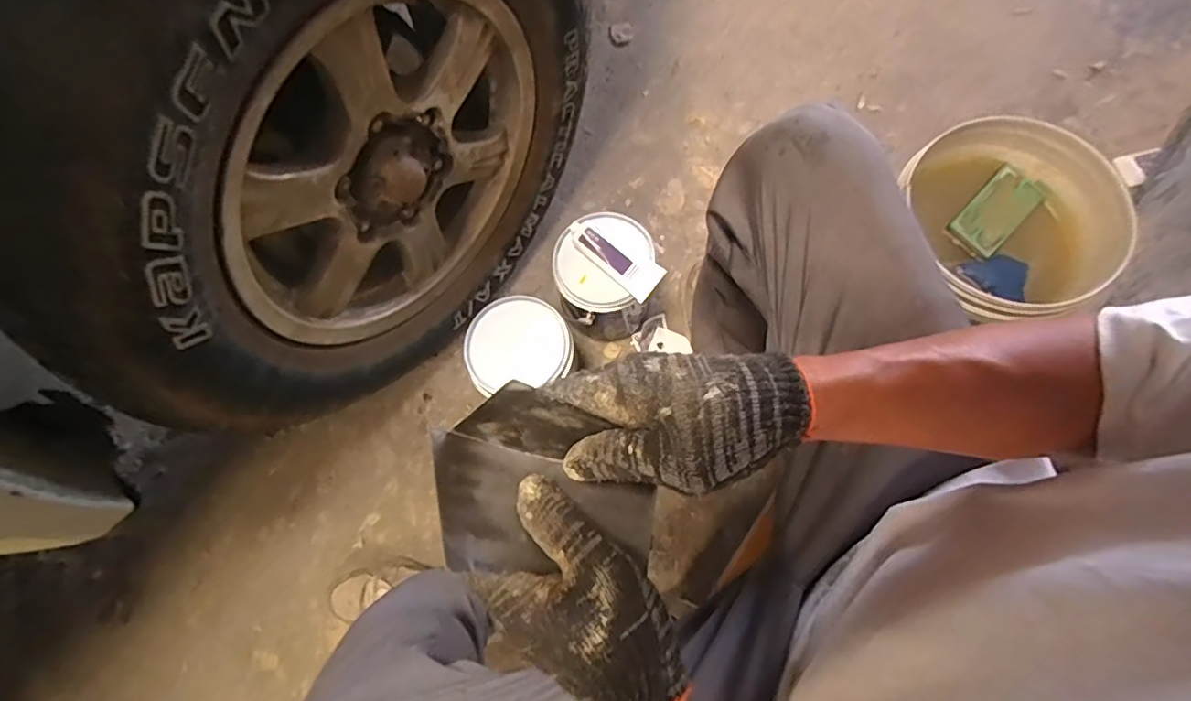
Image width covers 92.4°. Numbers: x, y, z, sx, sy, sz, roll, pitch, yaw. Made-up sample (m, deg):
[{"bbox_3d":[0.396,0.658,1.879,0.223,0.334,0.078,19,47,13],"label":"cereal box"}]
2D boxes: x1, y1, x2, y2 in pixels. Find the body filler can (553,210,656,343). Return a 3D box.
[{"bbox_3d":[0.018,-0.105,0.872,0.143,0.185,0.140,0,76,0],"label":"body filler can"}]

